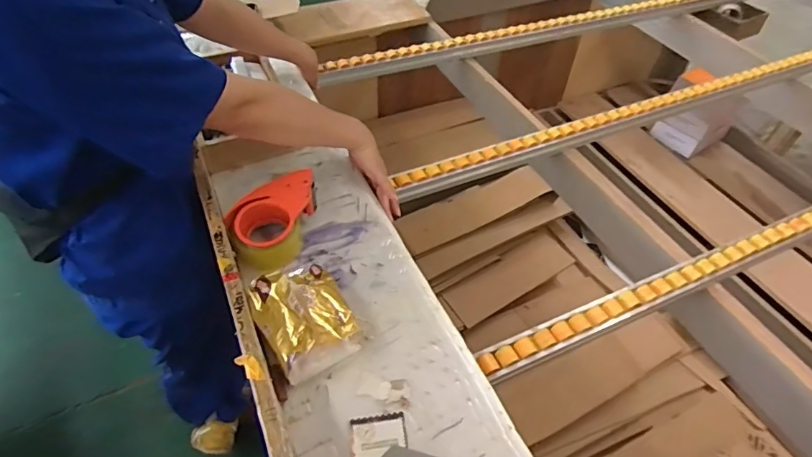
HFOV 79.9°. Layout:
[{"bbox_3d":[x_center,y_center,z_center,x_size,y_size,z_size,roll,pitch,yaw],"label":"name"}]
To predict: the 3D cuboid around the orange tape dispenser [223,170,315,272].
[{"bbox_3d":[-0.203,-0.017,0.748,0.100,0.078,0.153,13,49,8],"label":"orange tape dispenser"}]

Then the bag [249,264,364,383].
[{"bbox_3d":[-0.132,0.114,0.633,0.111,0.067,0.141,-25,54,-23],"label":"bag"}]

